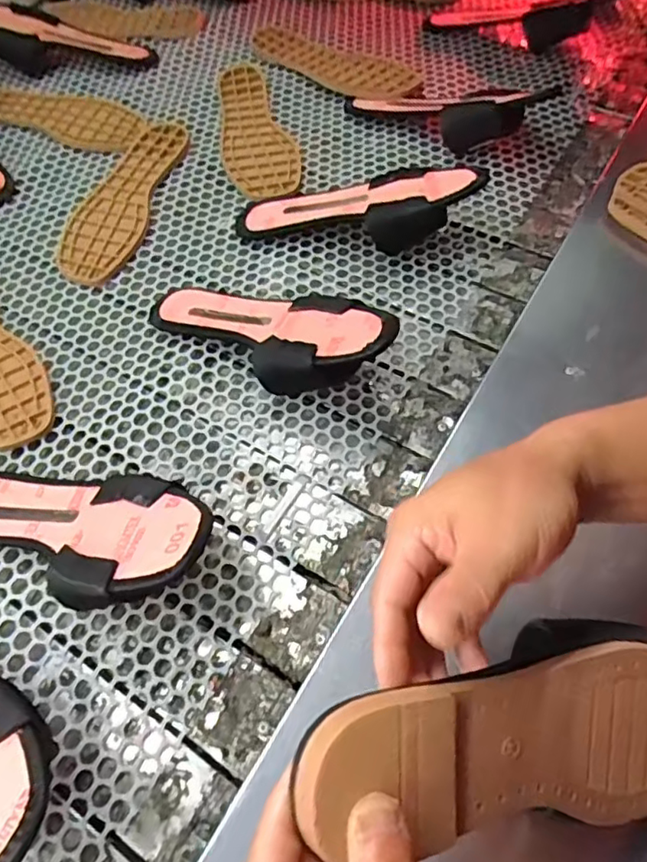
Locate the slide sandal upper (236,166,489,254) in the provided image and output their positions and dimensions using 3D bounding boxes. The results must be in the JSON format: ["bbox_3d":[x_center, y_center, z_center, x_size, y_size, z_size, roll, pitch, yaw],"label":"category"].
[{"bbox_3d":[0.035,-0.226,0.604,0.261,0.066,0.098,5,59,23],"label":"slide sandal upper"}]

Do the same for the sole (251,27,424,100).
[{"bbox_3d":[0.014,-0.493,0.778,0.250,0.013,0.100,36,67,21],"label":"sole"}]

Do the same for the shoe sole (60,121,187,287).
[{"bbox_3d":[-0.221,-0.265,0.659,0.081,0.009,0.257,10,61,9],"label":"shoe sole"}]

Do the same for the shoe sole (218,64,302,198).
[{"bbox_3d":[-0.086,-0.372,0.715,0.086,0.007,0.259,-12,60,-4],"label":"shoe sole"}]

